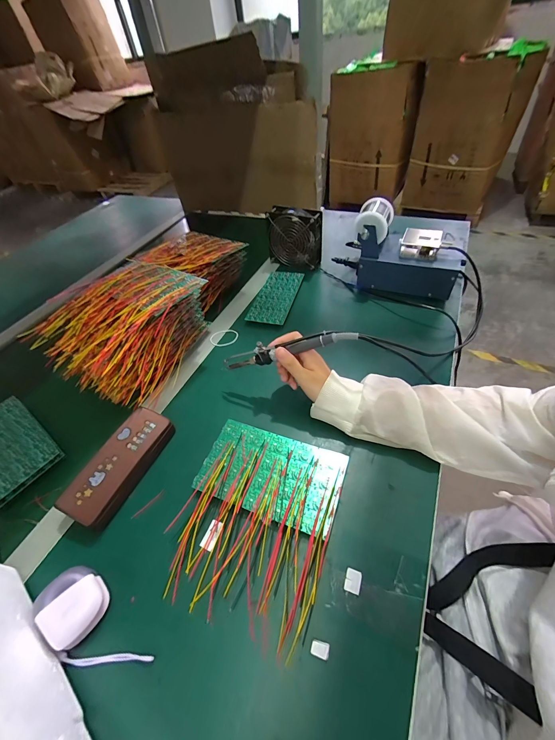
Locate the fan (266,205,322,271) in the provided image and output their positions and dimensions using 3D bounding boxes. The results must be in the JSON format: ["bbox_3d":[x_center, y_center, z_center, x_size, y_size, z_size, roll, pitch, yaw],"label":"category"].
[{"bbox_3d":[0.038,-0.303,0.685,0.121,0.119,0.034,16,52,22],"label":"fan"}]

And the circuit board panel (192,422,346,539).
[{"bbox_3d":[-0.008,0.131,0.386,0.174,0.013,0.101,15,53,17],"label":"circuit board panel"}]

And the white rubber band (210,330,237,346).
[{"bbox_3d":[-0.104,-0.064,0.586,0.055,0.004,0.043,-6,50,1],"label":"white rubber band"}]

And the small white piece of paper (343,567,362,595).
[{"bbox_3d":[0.078,0.215,0.309,0.015,0.004,0.020,14,53,16],"label":"small white piece of paper"}]

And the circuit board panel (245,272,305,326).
[{"bbox_3d":[-0.003,-0.155,0.635,0.078,0.004,0.168,11,55,15],"label":"circuit board panel"}]

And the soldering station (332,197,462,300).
[{"bbox_3d":[0.241,-0.237,0.604,0.229,0.140,0.119,16,53,20],"label":"soldering station"}]

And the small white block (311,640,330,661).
[{"bbox_3d":[0.039,0.257,0.278,0.017,0.004,0.012,12,52,15],"label":"small white block"}]

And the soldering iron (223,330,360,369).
[{"bbox_3d":[0.008,-0.034,0.416,0.197,0.035,0.023,-13,47,23],"label":"soldering iron"}]

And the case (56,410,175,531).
[{"bbox_3d":[-0.206,0.126,0.405,0.069,0.039,0.154,13,52,17],"label":"case"}]

